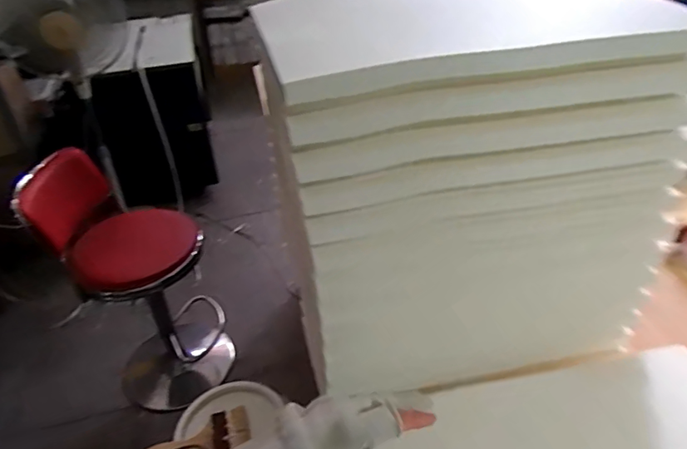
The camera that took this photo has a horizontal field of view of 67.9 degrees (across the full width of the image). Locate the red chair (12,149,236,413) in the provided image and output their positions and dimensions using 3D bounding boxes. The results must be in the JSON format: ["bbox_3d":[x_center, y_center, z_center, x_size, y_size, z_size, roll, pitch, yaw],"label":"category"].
[{"bbox_3d":[-0.664,0.159,1.640,0.389,0.803,0.572,-25,42,-26],"label":"red chair"}]

